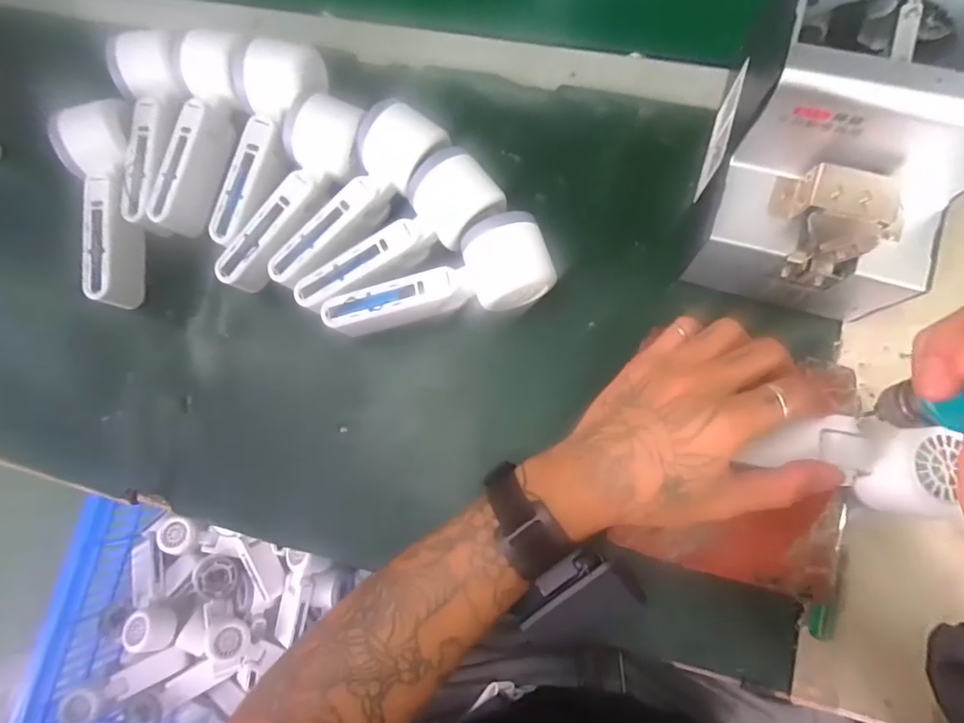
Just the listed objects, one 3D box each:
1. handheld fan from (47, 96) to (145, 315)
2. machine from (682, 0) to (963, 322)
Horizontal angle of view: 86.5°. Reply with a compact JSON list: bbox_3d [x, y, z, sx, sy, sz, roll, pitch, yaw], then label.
[{"bbox_3d":[-0.302,-0.128,0.409,0.048,0.051,0.169,-6,81,2],"label":"handheld fan"},{"bbox_3d":[0.219,-0.137,0.321,0.123,0.155,0.179,16,84,5],"label":"machine"}]

